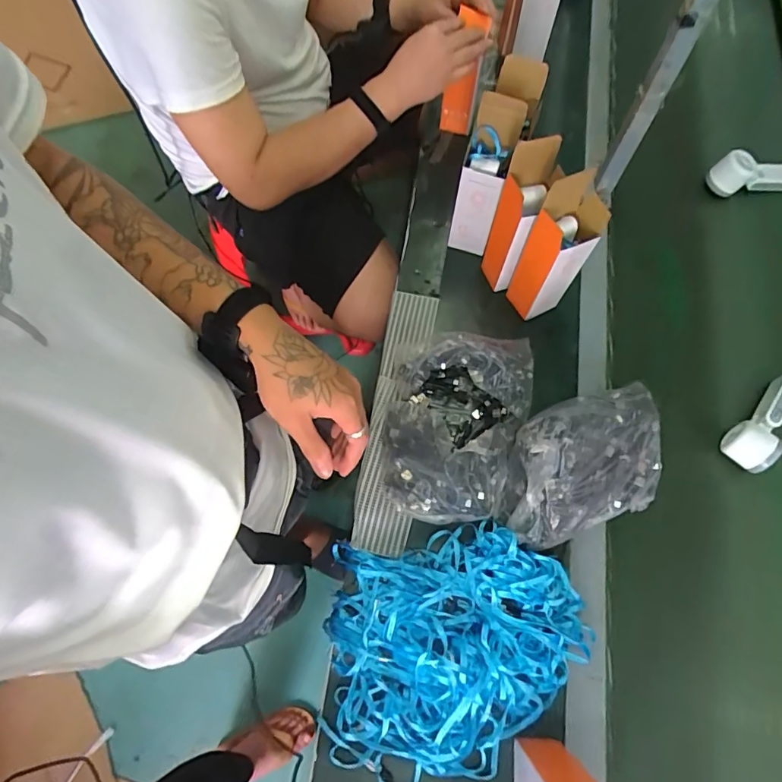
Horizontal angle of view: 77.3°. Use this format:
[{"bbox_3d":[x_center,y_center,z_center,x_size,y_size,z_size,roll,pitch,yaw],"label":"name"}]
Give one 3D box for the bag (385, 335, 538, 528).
[{"bbox_3d":[0.093,0.037,0.679,0.194,0.077,0.285,11,70,5],"label":"bag"}]

